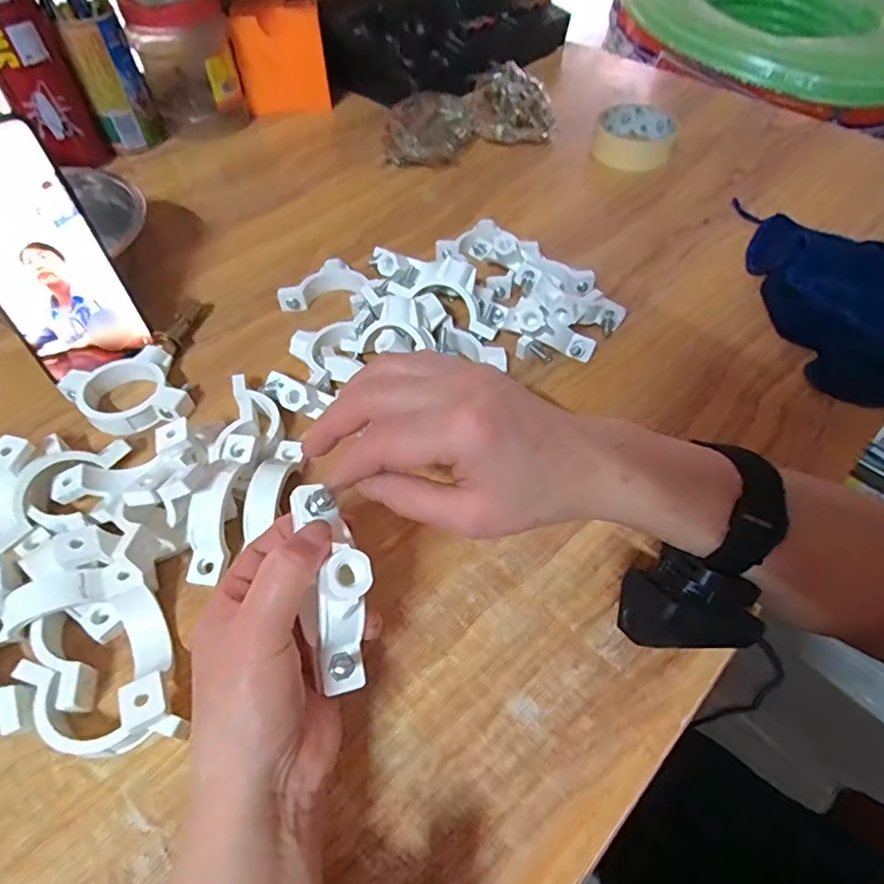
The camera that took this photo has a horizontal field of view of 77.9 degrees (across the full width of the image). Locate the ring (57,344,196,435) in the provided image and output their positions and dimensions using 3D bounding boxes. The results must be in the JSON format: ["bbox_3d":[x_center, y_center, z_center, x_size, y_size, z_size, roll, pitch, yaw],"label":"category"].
[{"bbox_3d":[-0.216,-0.030,0.378,0.072,0.021,0.067,0,54,0],"label":"ring"}]

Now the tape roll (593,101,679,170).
[{"bbox_3d":[0.204,-0.325,0.585,0.084,0.029,0.095,18,56,12],"label":"tape roll"}]

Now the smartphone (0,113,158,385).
[{"bbox_3d":[-0.264,-0.120,0.359,0.074,0.152,0.006,-33,37,-22],"label":"smartphone"}]

